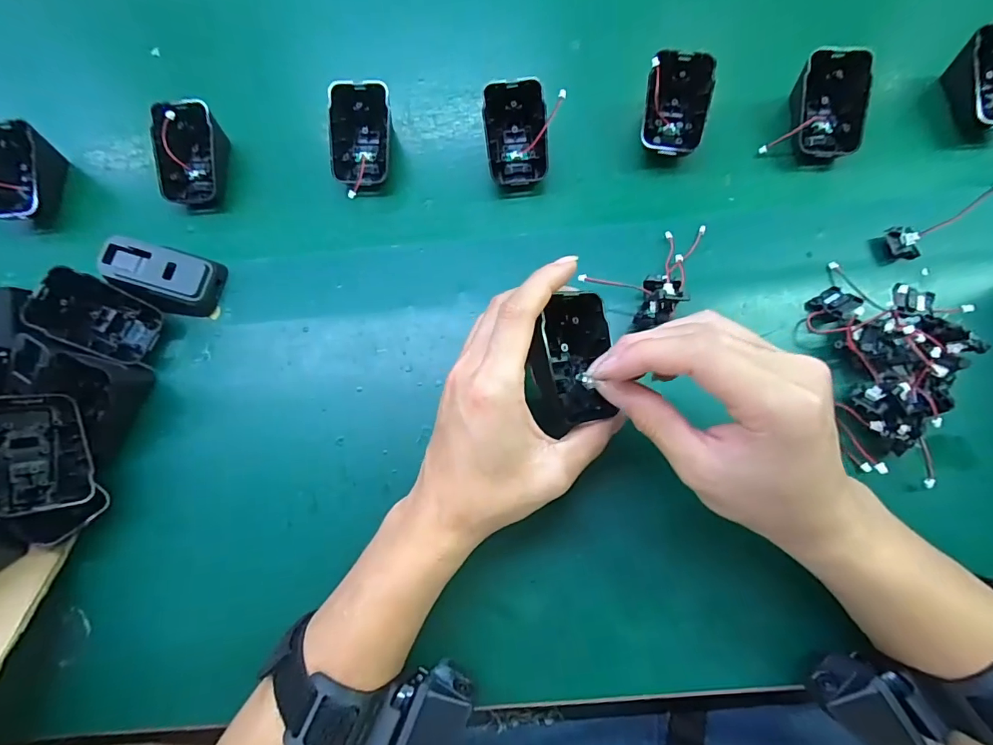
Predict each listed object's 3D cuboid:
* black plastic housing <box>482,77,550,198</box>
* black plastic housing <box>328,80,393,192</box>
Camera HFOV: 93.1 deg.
[{"bbox_3d":[0.015,-0.172,0.348,0.046,0.040,0.069,-6,74,0],"label":"black plastic housing"},{"bbox_3d":[-0.101,-0.176,0.351,0.043,0.041,0.068,2,74,3],"label":"black plastic housing"}]

